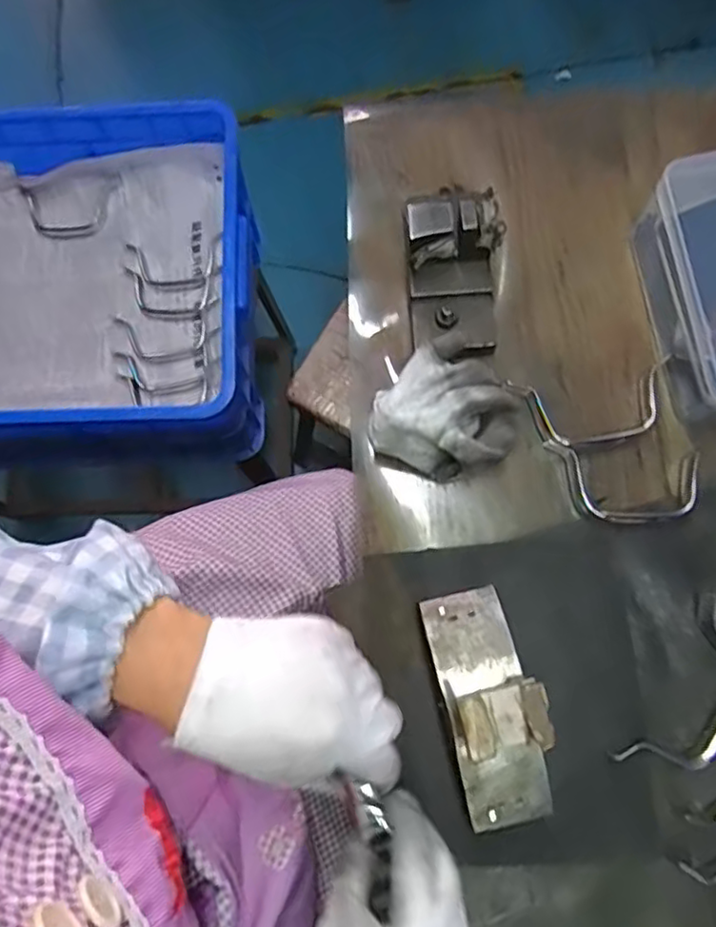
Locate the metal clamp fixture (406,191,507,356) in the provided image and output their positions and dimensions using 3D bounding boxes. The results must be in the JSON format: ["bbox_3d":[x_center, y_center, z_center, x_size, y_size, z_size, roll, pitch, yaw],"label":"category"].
[{"bbox_3d":[0.070,-0.130,0.475,0.065,0.075,0.102,-4,77,0],"label":"metal clamp fixture"}]

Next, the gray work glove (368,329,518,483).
[{"bbox_3d":[0.063,-0.036,0.461,0.091,0.063,0.083,0,77,1],"label":"gray work glove"}]

